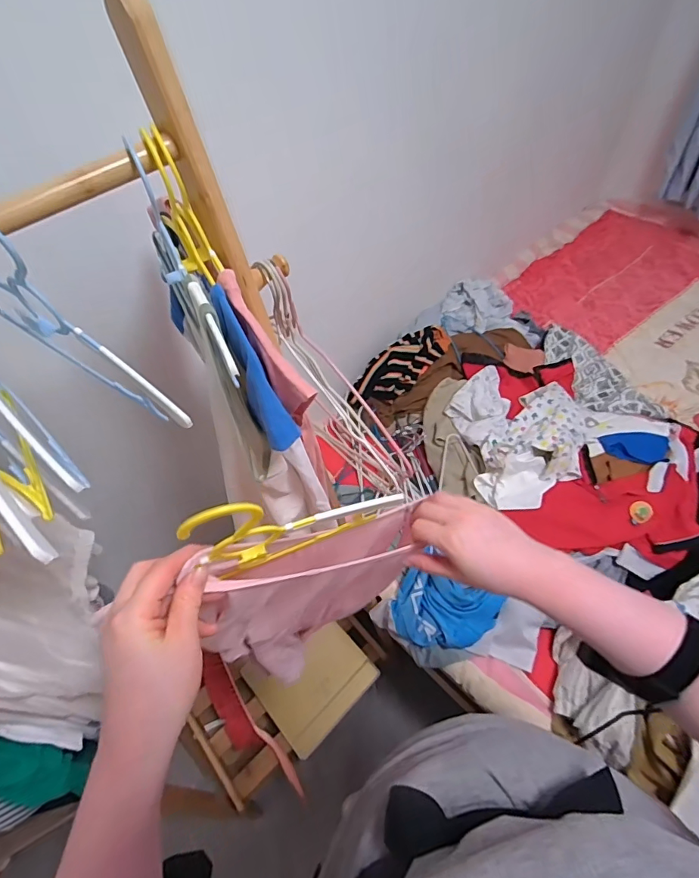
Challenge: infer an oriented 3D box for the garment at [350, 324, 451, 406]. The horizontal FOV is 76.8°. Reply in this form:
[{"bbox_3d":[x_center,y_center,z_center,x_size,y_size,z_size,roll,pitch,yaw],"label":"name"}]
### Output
[{"bbox_3d":[0.151,-0.206,1.265,0.337,0.091,0.126,-37,60,-19],"label":"garment"}]

